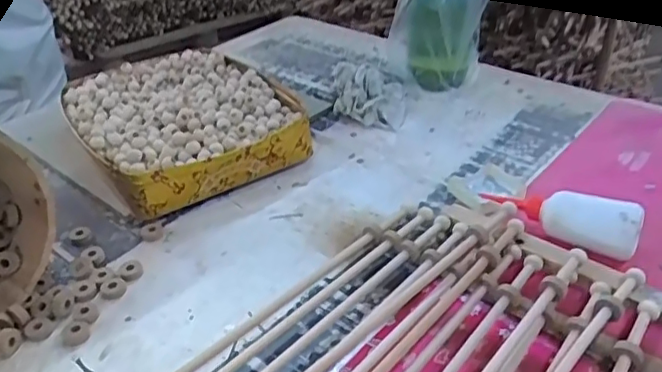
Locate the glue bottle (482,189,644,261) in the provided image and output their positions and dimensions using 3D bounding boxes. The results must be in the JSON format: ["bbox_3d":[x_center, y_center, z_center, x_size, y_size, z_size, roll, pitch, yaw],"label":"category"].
[{"bbox_3d":[0.261,0.028,0.686,0.180,0.064,0.043,24,41,33],"label":"glue bottle"}]

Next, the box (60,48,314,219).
[{"bbox_3d":[-0.223,-0.097,0.894,0.291,0.079,0.354,-20,38,-26],"label":"box"}]

